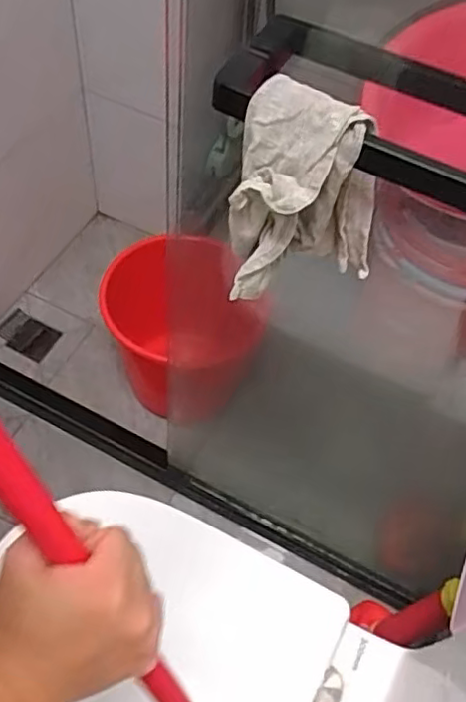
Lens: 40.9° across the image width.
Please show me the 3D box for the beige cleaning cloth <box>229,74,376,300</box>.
[{"bbox_3d":[0.059,-0.110,0.507,0.127,0.160,0.114,16,57,5],"label":"beige cleaning cloth"}]

